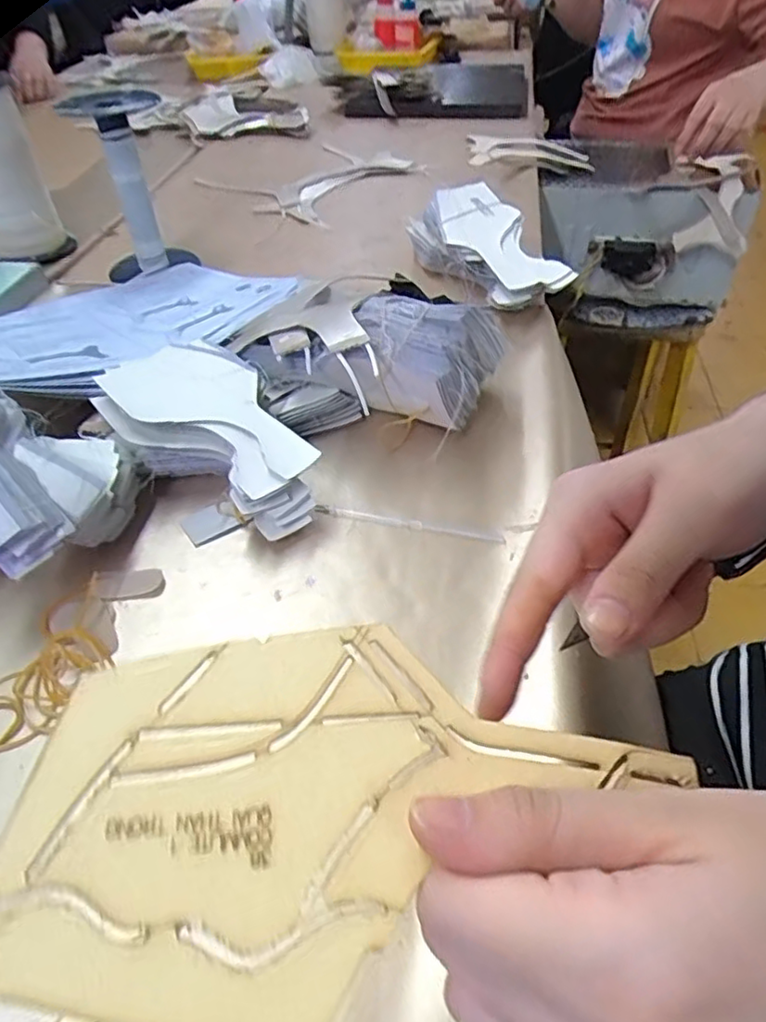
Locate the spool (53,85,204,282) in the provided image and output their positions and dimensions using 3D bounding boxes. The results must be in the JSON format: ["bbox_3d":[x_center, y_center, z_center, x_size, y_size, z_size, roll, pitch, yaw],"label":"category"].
[{"bbox_3d":[-0.259,-0.335,0.655,0.090,0.171,0.080,-16,48,-12],"label":"spool"}]

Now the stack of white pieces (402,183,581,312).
[{"bbox_3d":[0.100,-0.256,0.623,0.086,0.073,0.180,-22,49,-18],"label":"stack of white pieces"}]

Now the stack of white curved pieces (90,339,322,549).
[{"bbox_3d":[-0.121,-0.050,0.441,0.093,0.055,0.182,-32,52,-26],"label":"stack of white curved pieces"}]

